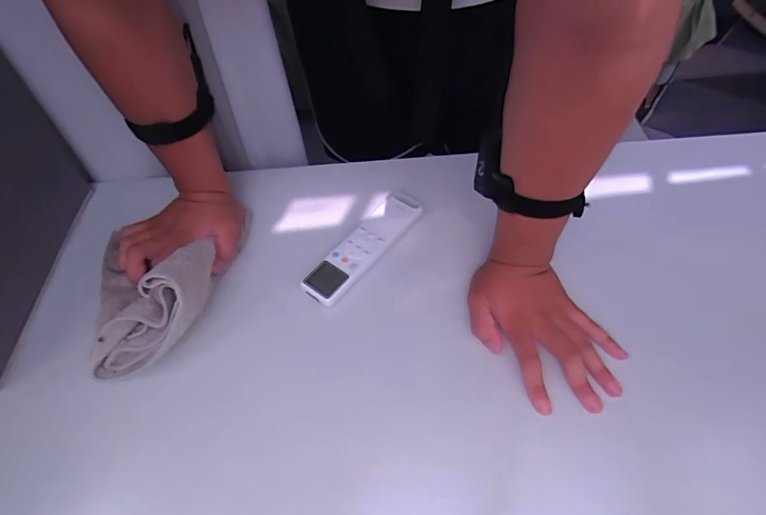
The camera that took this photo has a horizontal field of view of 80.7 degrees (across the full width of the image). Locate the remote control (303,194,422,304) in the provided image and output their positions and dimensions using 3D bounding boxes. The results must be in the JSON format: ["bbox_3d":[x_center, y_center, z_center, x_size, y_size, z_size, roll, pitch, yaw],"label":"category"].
[{"bbox_3d":[-0.023,-0.015,0.523,0.052,0.022,0.175,31,59,23],"label":"remote control"}]

